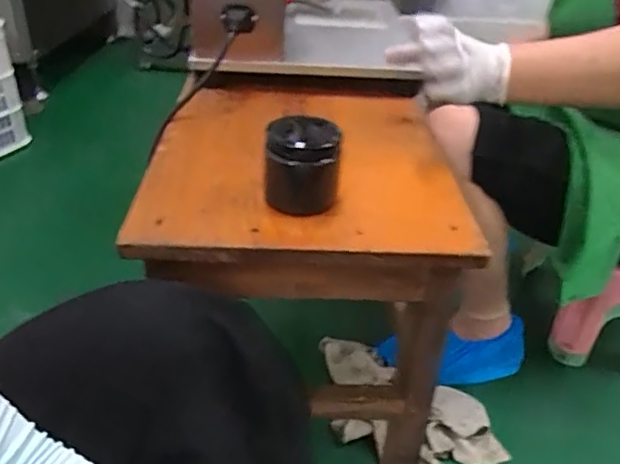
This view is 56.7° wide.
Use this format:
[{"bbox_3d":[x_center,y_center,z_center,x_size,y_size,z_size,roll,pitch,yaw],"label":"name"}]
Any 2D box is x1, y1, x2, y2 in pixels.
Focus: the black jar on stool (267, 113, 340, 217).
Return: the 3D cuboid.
[{"bbox_3d":[-0.007,-0.055,0.498,0.062,0.071,0.057,1,34,-3],"label":"black jar on stool"}]

